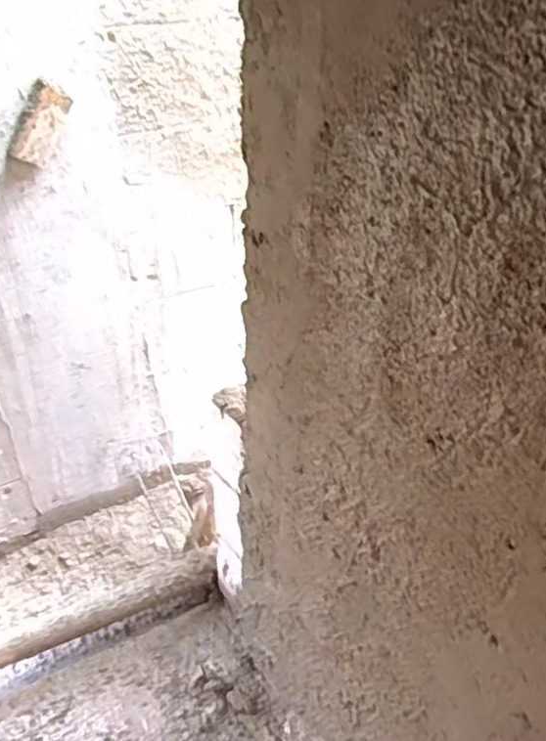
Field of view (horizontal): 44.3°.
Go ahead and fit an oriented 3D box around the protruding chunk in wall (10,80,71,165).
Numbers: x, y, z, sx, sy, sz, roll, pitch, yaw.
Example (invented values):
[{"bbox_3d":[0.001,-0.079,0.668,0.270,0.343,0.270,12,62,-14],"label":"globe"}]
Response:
[{"bbox_3d":[-0.441,-0.465,1.270,0.071,0.148,0.021,17,20,-41],"label":"protruding chunk in wall"}]

